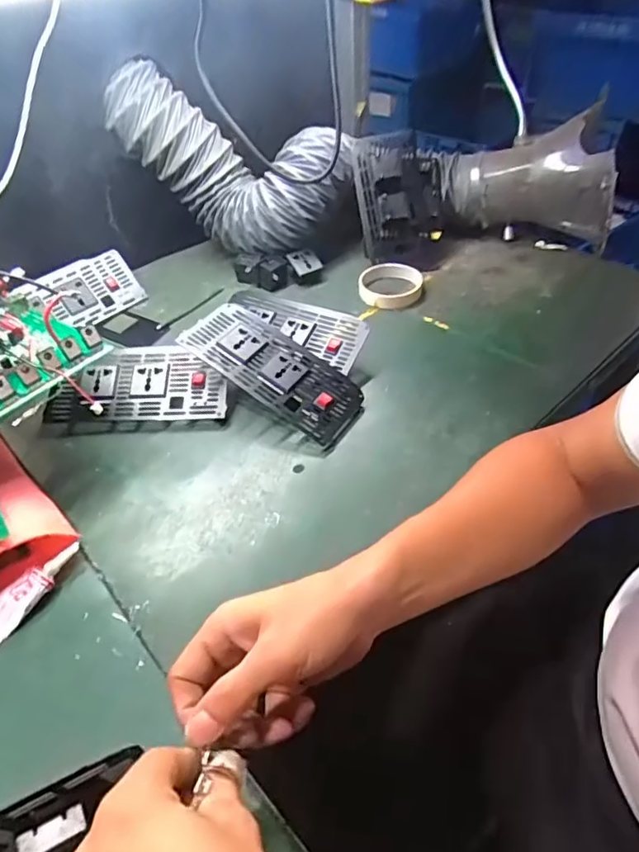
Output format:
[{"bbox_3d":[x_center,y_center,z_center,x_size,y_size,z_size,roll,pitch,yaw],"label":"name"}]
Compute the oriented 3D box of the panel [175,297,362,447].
[{"bbox_3d":[-0.047,-0.063,0.595,0.205,0.026,0.095,34,53,9],"label":"panel"}]

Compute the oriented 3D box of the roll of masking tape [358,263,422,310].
[{"bbox_3d":[0.095,-0.191,0.743,0.082,0.019,0.089,3,45,6],"label":"roll of masking tape"}]

